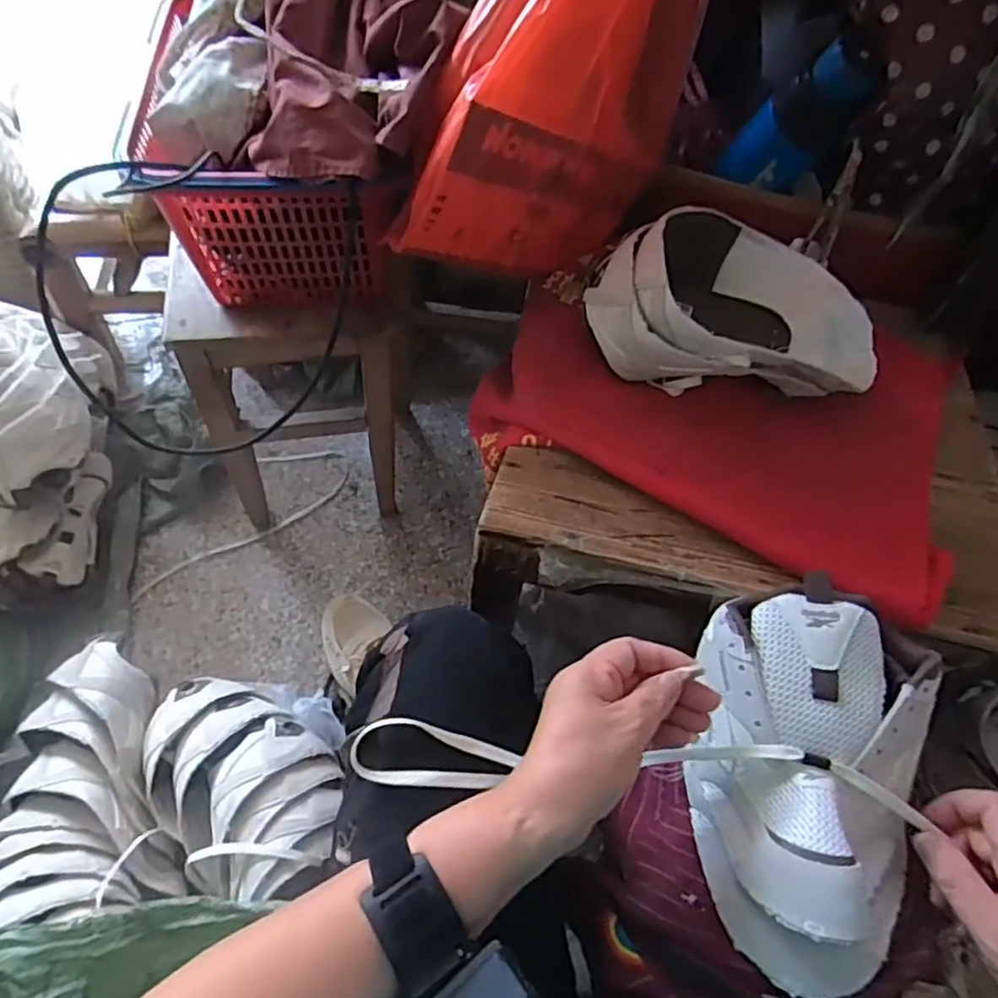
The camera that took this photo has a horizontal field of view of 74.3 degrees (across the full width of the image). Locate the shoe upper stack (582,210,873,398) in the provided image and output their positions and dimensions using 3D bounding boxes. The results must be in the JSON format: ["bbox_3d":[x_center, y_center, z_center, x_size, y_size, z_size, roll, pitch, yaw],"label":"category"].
[{"bbox_3d":[0.204,-0.159,0.571,0.239,0.100,0.158,21,66,-8],"label":"shoe upper stack"}]

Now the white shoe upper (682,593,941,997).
[{"bbox_3d":[0.197,0.179,0.411,0.127,0.092,0.207,11,58,3],"label":"white shoe upper"}]

